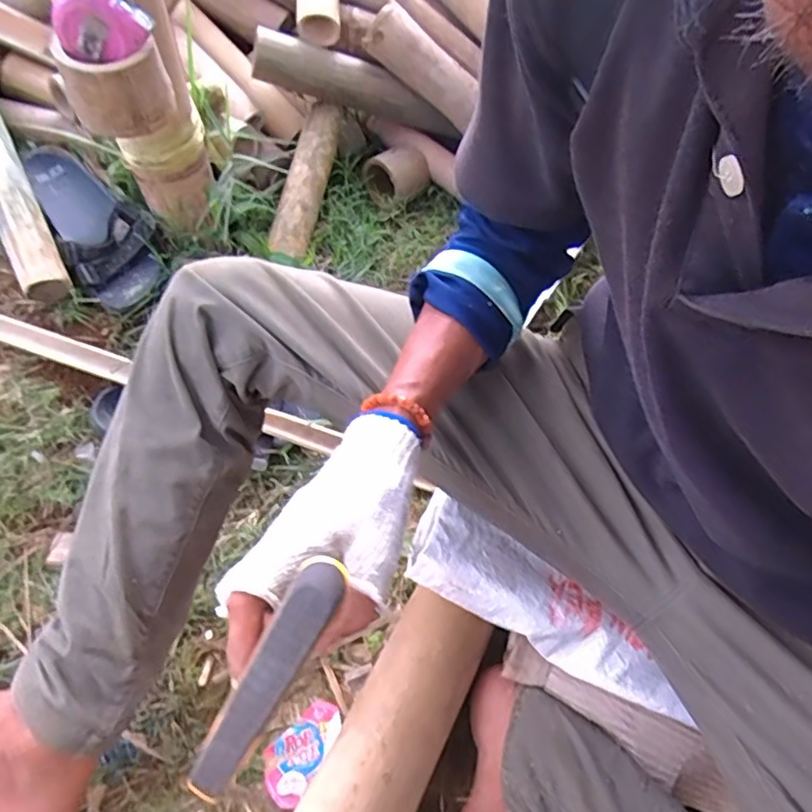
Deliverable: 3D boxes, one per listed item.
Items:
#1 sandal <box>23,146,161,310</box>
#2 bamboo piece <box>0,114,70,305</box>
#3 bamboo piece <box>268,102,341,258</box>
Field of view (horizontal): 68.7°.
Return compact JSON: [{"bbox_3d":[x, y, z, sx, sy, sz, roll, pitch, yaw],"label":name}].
[{"bbox_3d":[-0.420,-0.255,0.813,0.117,0.068,0.268,-30,63,-15],"label":"sandal"},{"bbox_3d":[-0.548,-0.330,0.787,0.058,0.060,0.424,-26,78,-13],"label":"bamboo piece"},{"bbox_3d":[-0.152,-0.350,0.912,0.054,0.043,0.274,11,75,8],"label":"bamboo piece"}]

